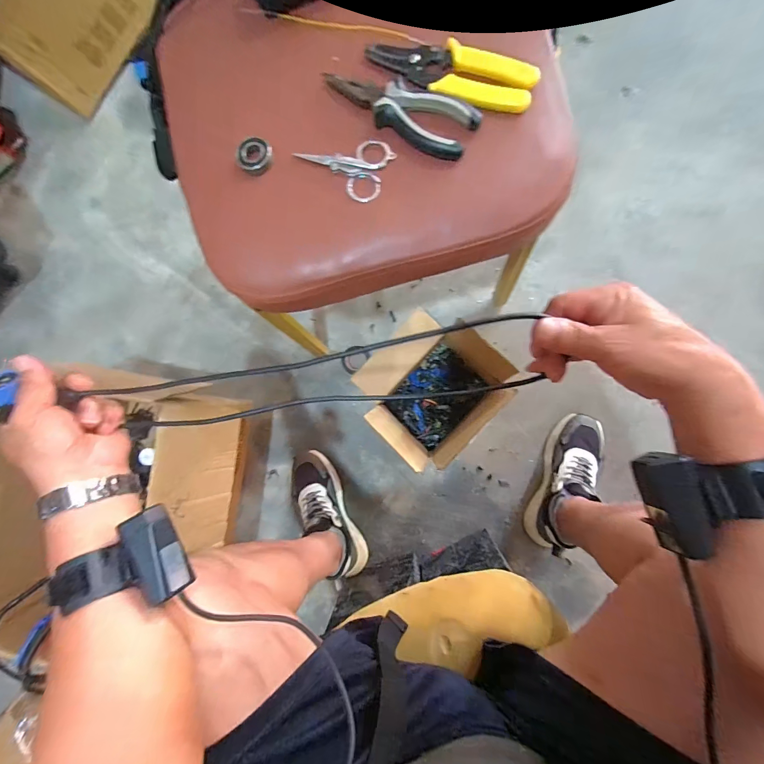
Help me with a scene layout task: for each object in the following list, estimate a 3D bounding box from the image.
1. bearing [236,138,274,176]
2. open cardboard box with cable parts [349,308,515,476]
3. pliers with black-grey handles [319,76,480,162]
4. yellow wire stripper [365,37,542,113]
[{"bbox_3d":[-0.122,-0.217,0.344,0.031,0.011,0.031,24,90,6],"label":"bearing"},{"bbox_3d":[0.091,0.011,0.687,0.230,0.154,0.230,-40,85,3],"label":"open cardboard box with cable parts"},{"bbox_3d":[0.013,-0.254,0.329,0.150,0.017,0.044,27,91,6],"label":"pliers with black-grey handles"},{"bbox_3d":[0.061,-0.288,0.329,0.159,0.016,0.057,26,91,6],"label":"yellow wire stripper"}]

